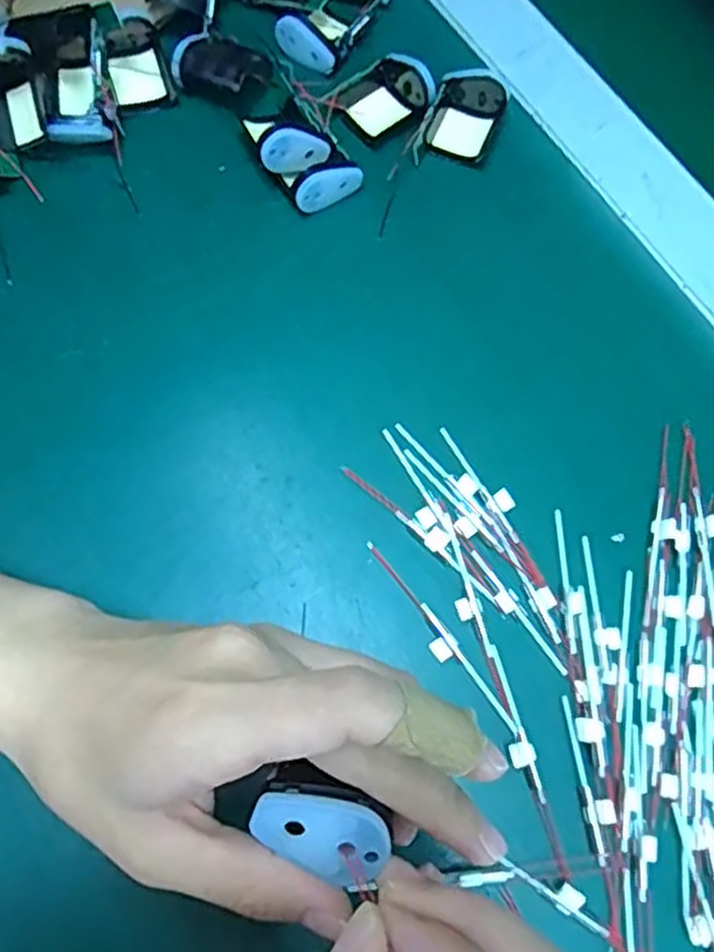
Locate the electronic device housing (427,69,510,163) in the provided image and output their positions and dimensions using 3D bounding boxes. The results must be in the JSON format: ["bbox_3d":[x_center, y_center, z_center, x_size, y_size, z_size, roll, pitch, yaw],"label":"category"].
[{"bbox_3d":[0.056,-0.184,0.382,0.033,0.017,0.043,19,71,5],"label":"electronic device housing"}]

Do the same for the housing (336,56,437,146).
[{"bbox_3d":[0.014,-0.196,0.387,0.045,0.014,0.038,-31,74,-12],"label":"housing"}]

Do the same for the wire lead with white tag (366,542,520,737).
[{"bbox_3d":[0.032,0.064,0.301,0.010,0.004,0.093,-36,75,-13],"label":"wire lead with white tag"}]

